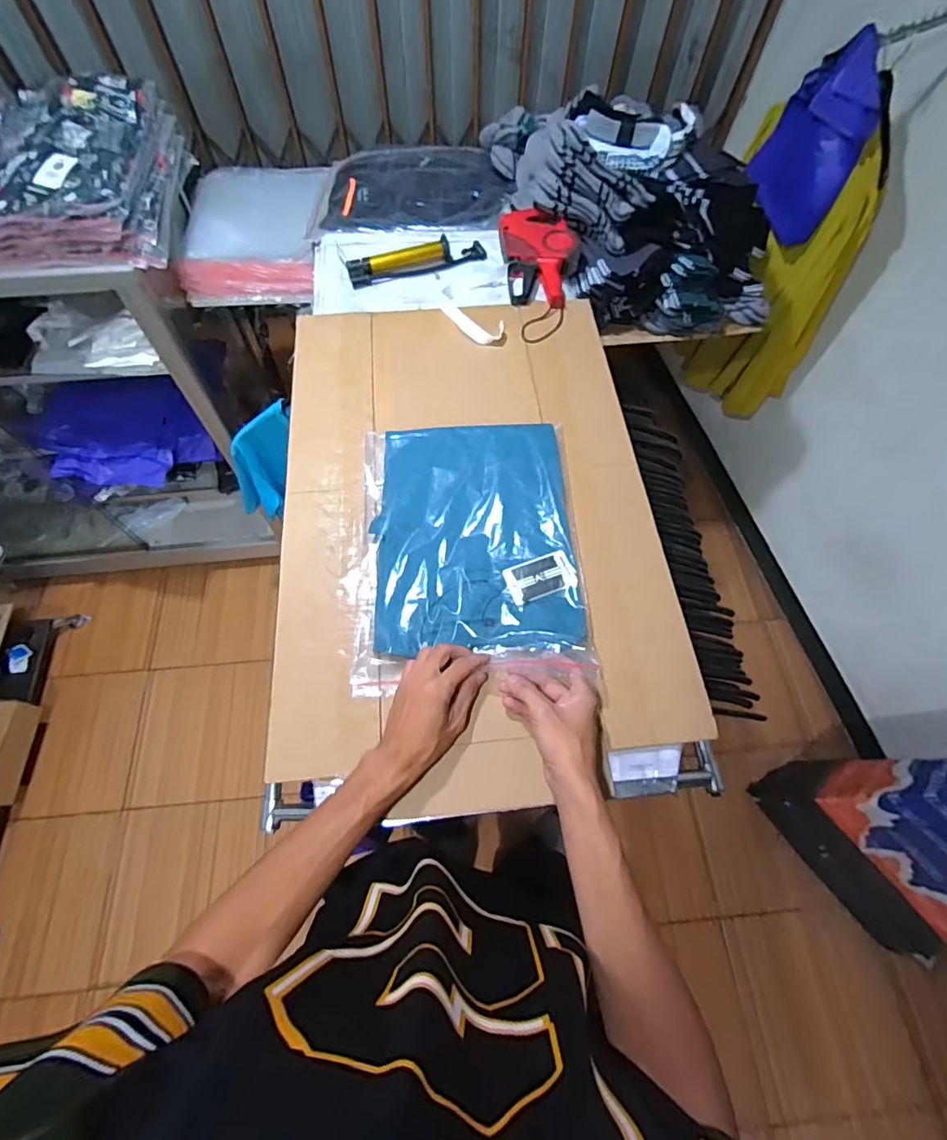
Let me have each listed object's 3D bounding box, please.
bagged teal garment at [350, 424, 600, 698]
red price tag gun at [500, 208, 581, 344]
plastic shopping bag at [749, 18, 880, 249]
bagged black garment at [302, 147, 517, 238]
[{"bbox_3d":[-0.004,-0.041,0.668,0.286,0.027,0.368,-1,65,-2],"label":"bagged teal garment"},{"bbox_3d":[0.125,-0.524,0.886,0.129,0.046,0.281,-5,65,-4],"label":"red price tag gun"},{"bbox_3d":[0.755,-0.938,1.131,0.046,0.327,0.229,-27,75,-14],"label":"plastic shopping bag"},{"bbox_3d":[-0.121,-0.744,1.011,0.386,0.052,0.282,9,65,3],"label":"bagged black garment"}]

